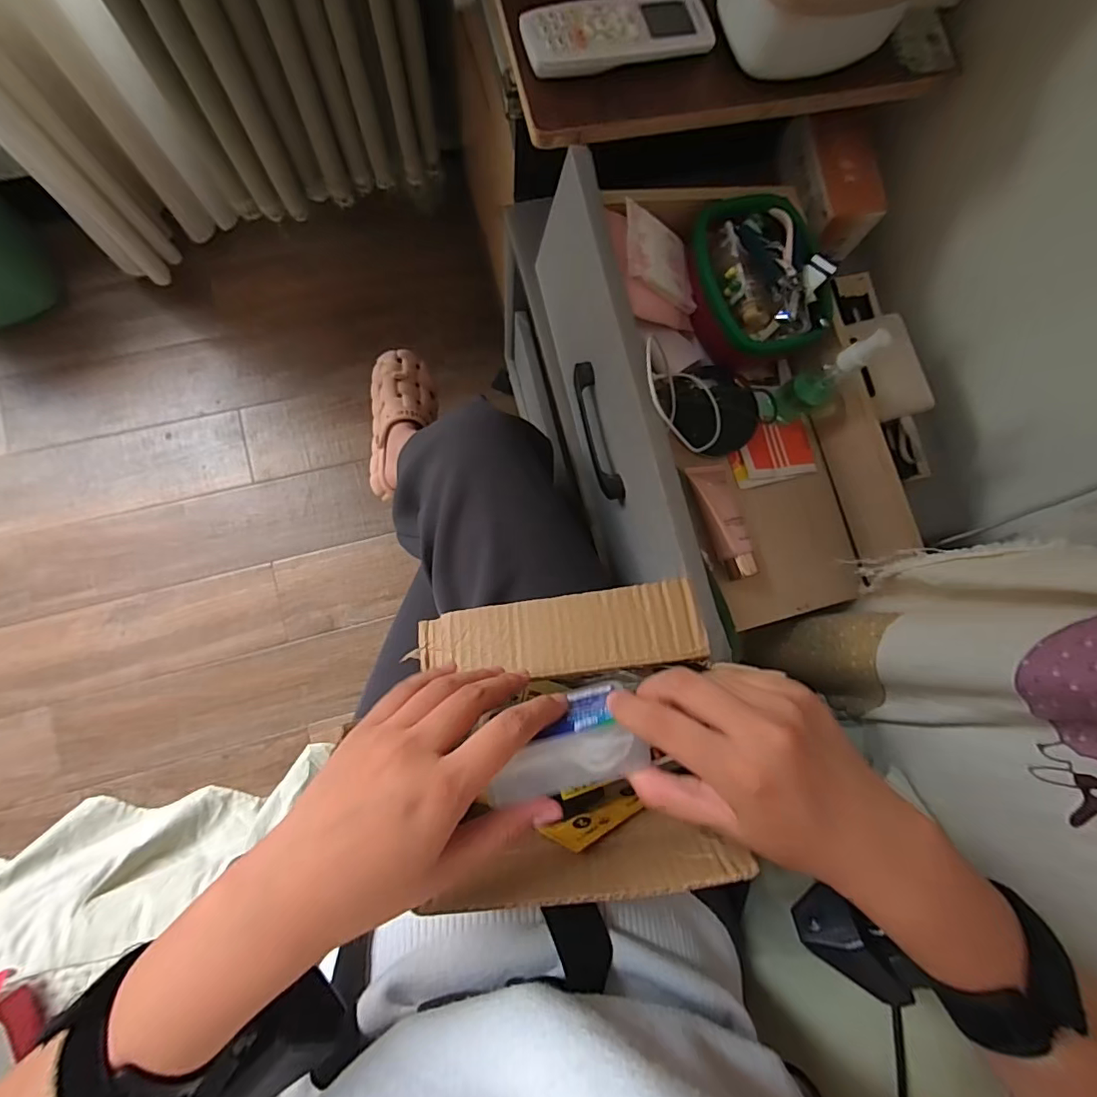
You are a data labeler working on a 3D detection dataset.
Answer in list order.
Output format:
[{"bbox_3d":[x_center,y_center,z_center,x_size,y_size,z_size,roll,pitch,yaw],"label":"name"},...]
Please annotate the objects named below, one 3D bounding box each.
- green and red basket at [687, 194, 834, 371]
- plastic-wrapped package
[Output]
[{"bbox_3d":[0.203,-0.262,0.520,0.112,0.080,0.156,-15,83,-11],"label":"green and red basket"},{"bbox_3d":[0.008,0.097,0.257,0.074,0.032,0.038,-12,84,-6],"label":"plastic-wrapped package"}]

